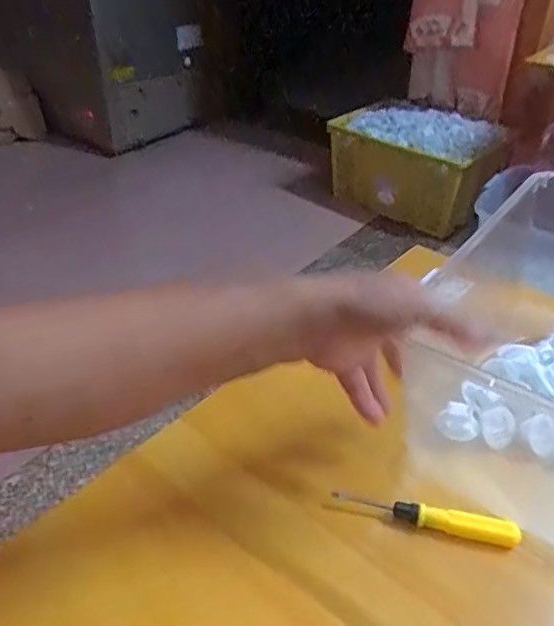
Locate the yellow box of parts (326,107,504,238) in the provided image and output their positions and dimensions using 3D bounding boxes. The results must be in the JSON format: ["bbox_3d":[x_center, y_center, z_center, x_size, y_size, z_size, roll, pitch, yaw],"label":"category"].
[{"bbox_3d":[0.403,-0.432,1.734,0.525,0.304,0.272,23,44,27],"label":"yellow box of parts"}]

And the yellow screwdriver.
[{"bbox_3d":[0.103,0.143,0.404,0.127,0.015,0.014,9,40,12],"label":"yellow screwdriver"}]

